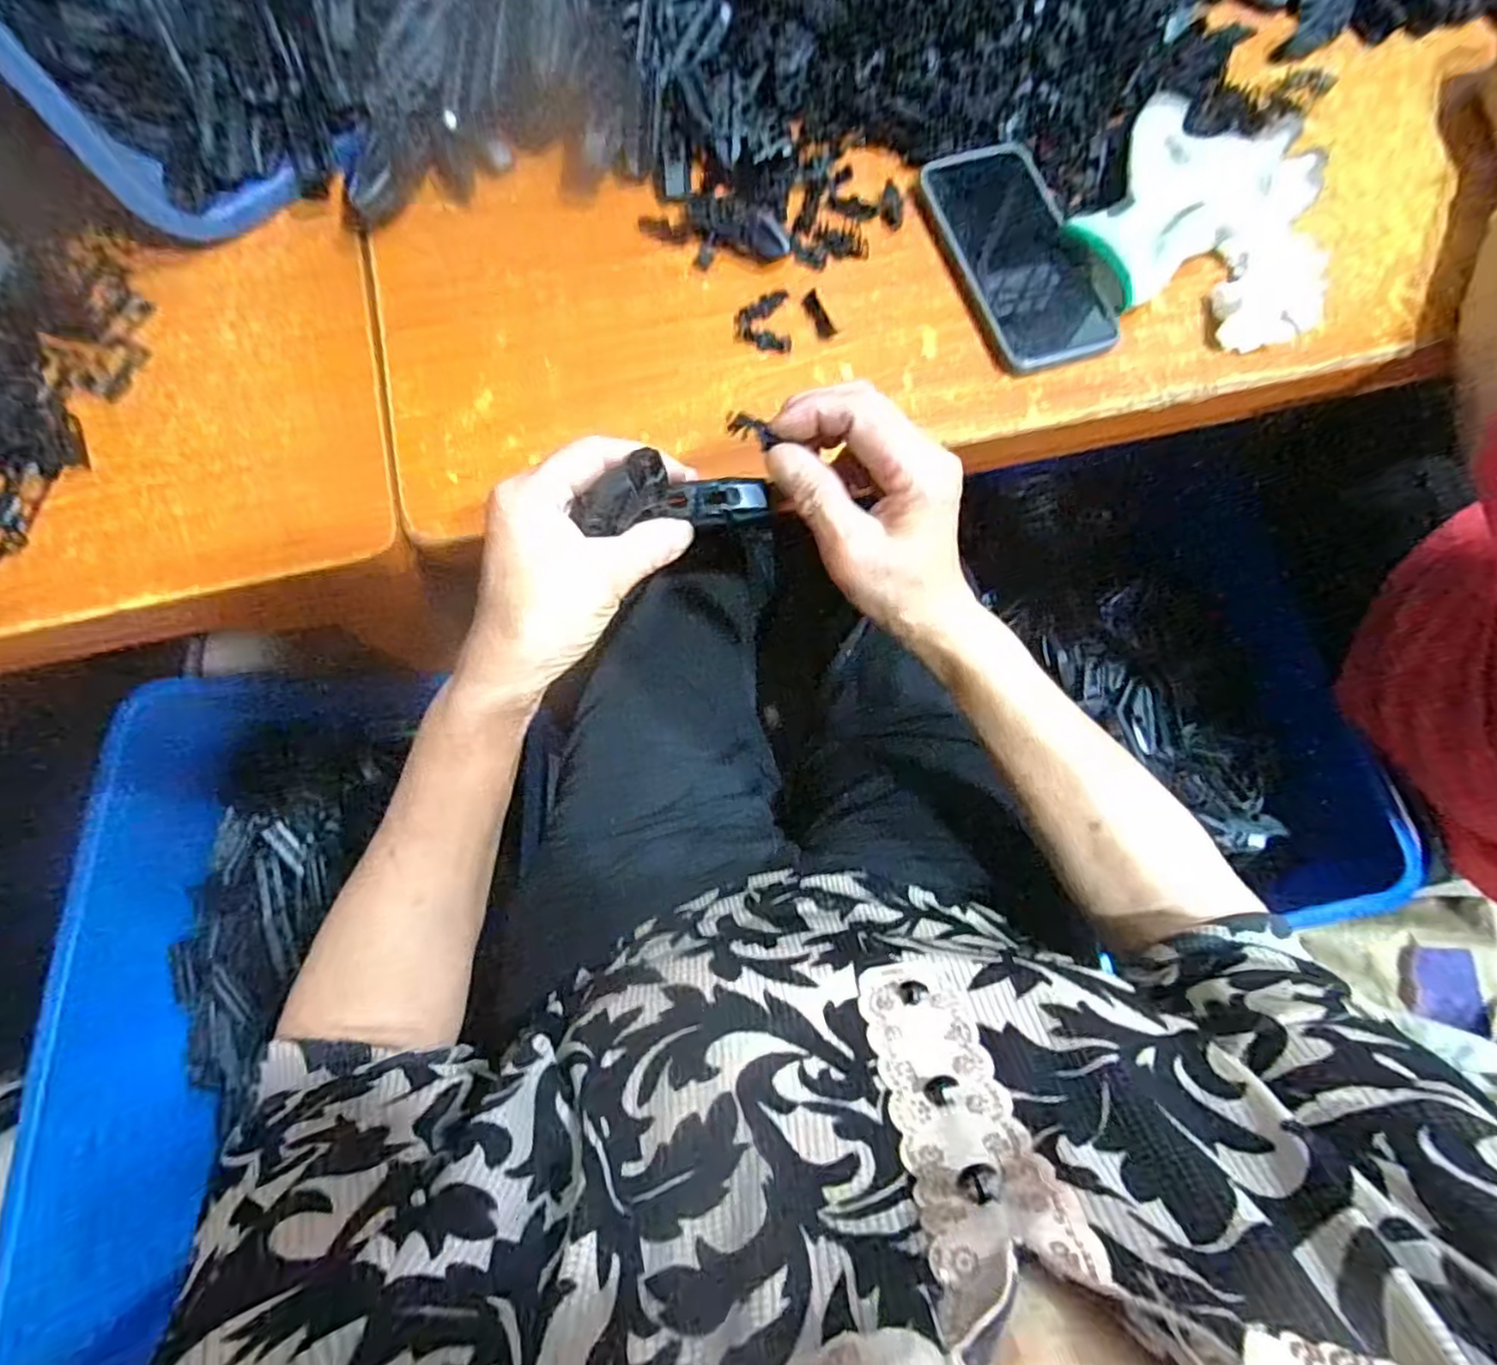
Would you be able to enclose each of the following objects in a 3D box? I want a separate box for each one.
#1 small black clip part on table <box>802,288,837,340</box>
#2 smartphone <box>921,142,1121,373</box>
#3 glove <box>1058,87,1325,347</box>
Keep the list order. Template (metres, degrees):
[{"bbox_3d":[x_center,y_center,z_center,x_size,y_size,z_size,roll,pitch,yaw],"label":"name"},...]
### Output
[{"bbox_3d":[0.044,-0.231,0.426,0.013,0.004,0.034,-24,77,-7],"label":"small black clip part on table"},{"bbox_3d":[0.172,-0.278,0.436,0.074,0.011,0.165,-16,76,-5],"label":"smartphone"},{"bbox_3d":[0.291,-0.305,0.433,0.155,0.033,0.171,7,75,1],"label":"glove"}]

